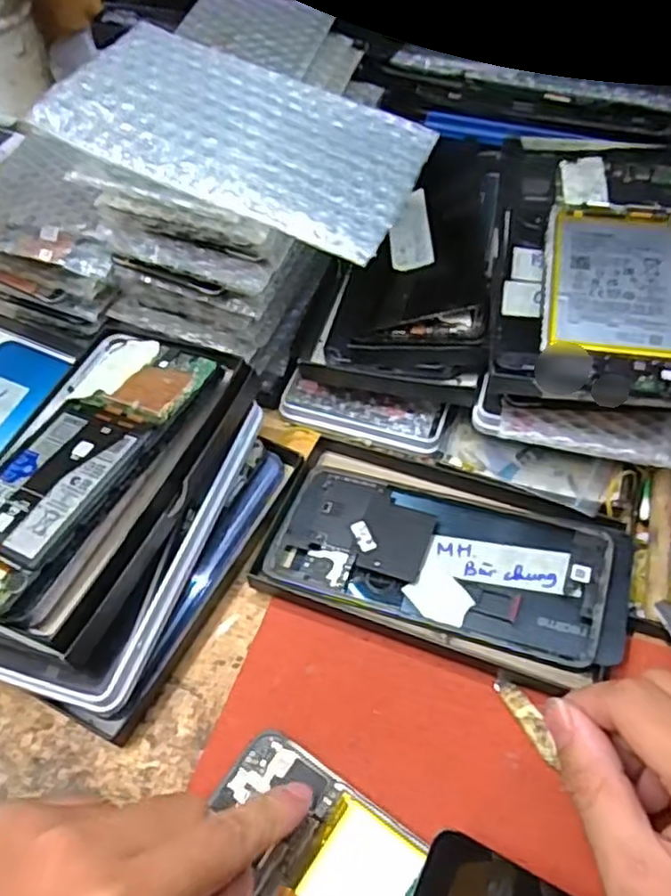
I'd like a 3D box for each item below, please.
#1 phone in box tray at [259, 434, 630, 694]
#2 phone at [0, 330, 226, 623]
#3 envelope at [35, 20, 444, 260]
[{"bbox_3d":[0.057,0.049,0.354,0.175,0.020,0.102,18,58,16],"label":"phone in box tray"},{"bbox_3d":[-0.128,0.007,0.345,0.081,0.012,0.162,13,55,25],"label":"phone"},{"bbox_3d":[-0.043,-0.150,0.330,0.168,0.007,0.096,26,61,7],"label":"envelope"}]

